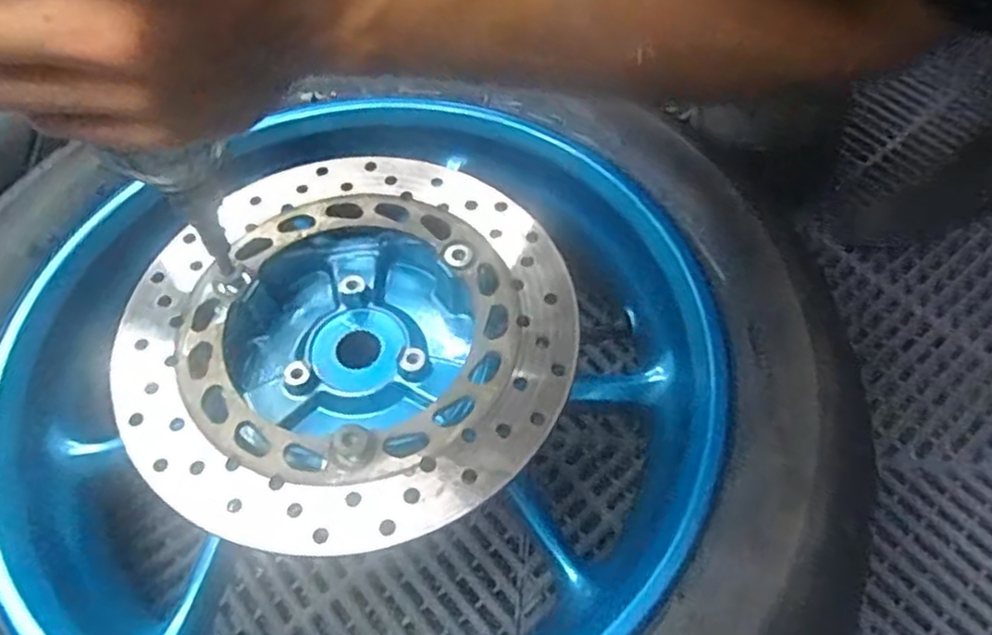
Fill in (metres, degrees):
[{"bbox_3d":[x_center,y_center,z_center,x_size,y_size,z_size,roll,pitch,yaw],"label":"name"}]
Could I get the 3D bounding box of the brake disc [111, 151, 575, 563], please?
[{"bbox_3d":[-0.074,0.004,0.366,0.213,0.008,0.222,-1,57,1],"label":"brake disc"}]

